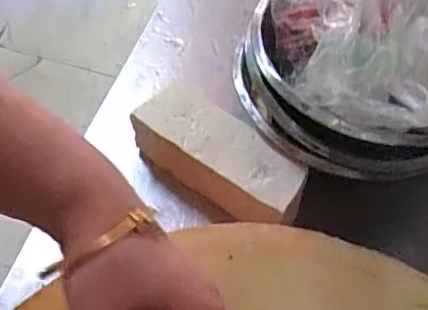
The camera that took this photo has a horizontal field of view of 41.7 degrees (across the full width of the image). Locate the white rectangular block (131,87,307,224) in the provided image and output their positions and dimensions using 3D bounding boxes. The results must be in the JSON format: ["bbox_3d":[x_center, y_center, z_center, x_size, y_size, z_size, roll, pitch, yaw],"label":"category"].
[{"bbox_3d":[0.003,0.004,0.458,0.141,0.049,0.061,38,62,20],"label":"white rectangular block"}]

